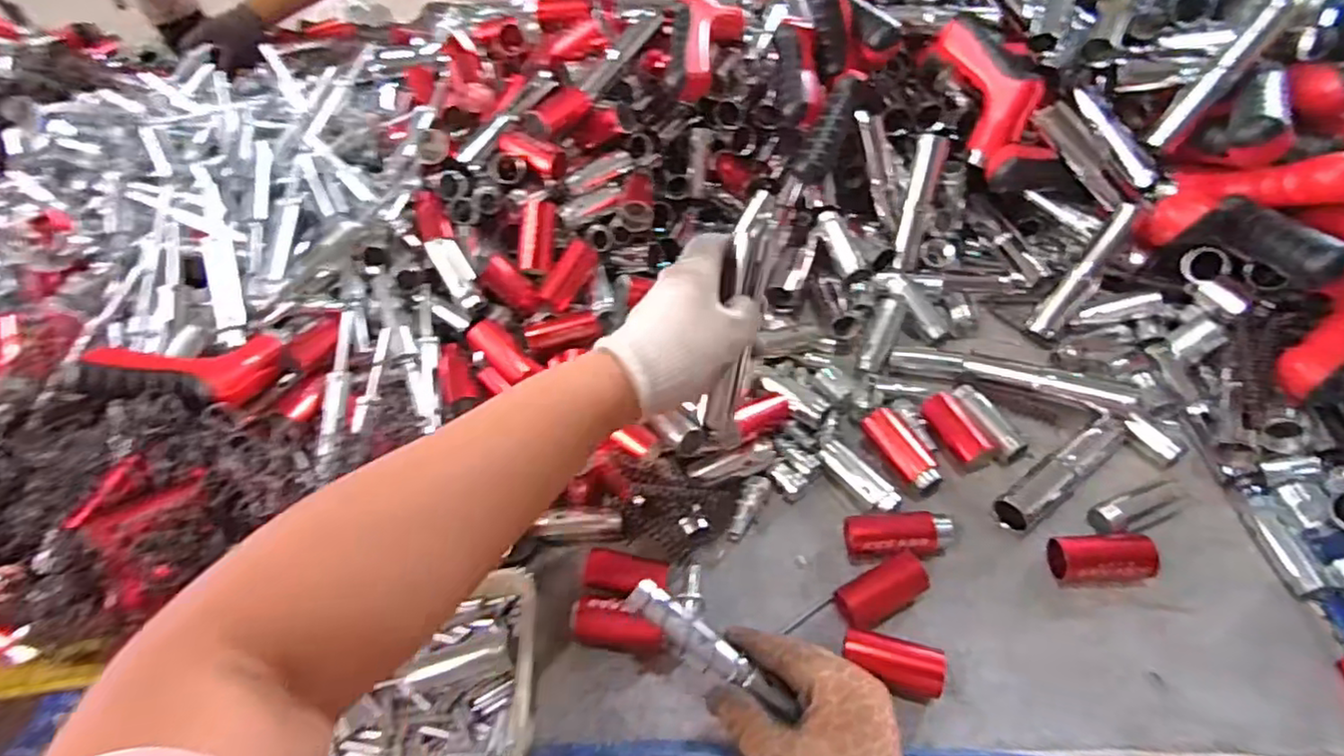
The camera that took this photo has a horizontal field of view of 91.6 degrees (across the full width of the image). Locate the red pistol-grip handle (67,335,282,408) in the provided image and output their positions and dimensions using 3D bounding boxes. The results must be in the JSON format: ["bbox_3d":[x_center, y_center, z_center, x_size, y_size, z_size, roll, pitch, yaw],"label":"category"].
[{"bbox_3d":[-0.384,-0.001,0.511,0.134,0.030,0.074,-1,49,-21],"label":"red pistol-grip handle"}]

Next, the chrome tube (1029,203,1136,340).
[{"bbox_3d":[0.365,-0.093,0.581,0.024,0.125,0.025,39,27,30],"label":"chrome tube"}]

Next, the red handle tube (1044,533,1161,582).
[{"bbox_3d":[0.302,0.124,0.458,0.063,0.029,0.030,-4,51,2],"label":"red handle tube"}]

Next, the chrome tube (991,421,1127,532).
[{"bbox_3d":[0.299,0.070,0.502,0.134,0.025,0.027,-32,56,-19],"label":"chrome tube"}]

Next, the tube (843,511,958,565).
[{"bbox_3d":[0.166,0.117,0.481,0.072,0.025,0.032,-3,51,3],"label":"tube"}]

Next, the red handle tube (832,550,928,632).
[{"bbox_3d":[0.145,0.148,0.454,0.062,0.026,0.028,-23,53,-13],"label":"red handle tube"}]

